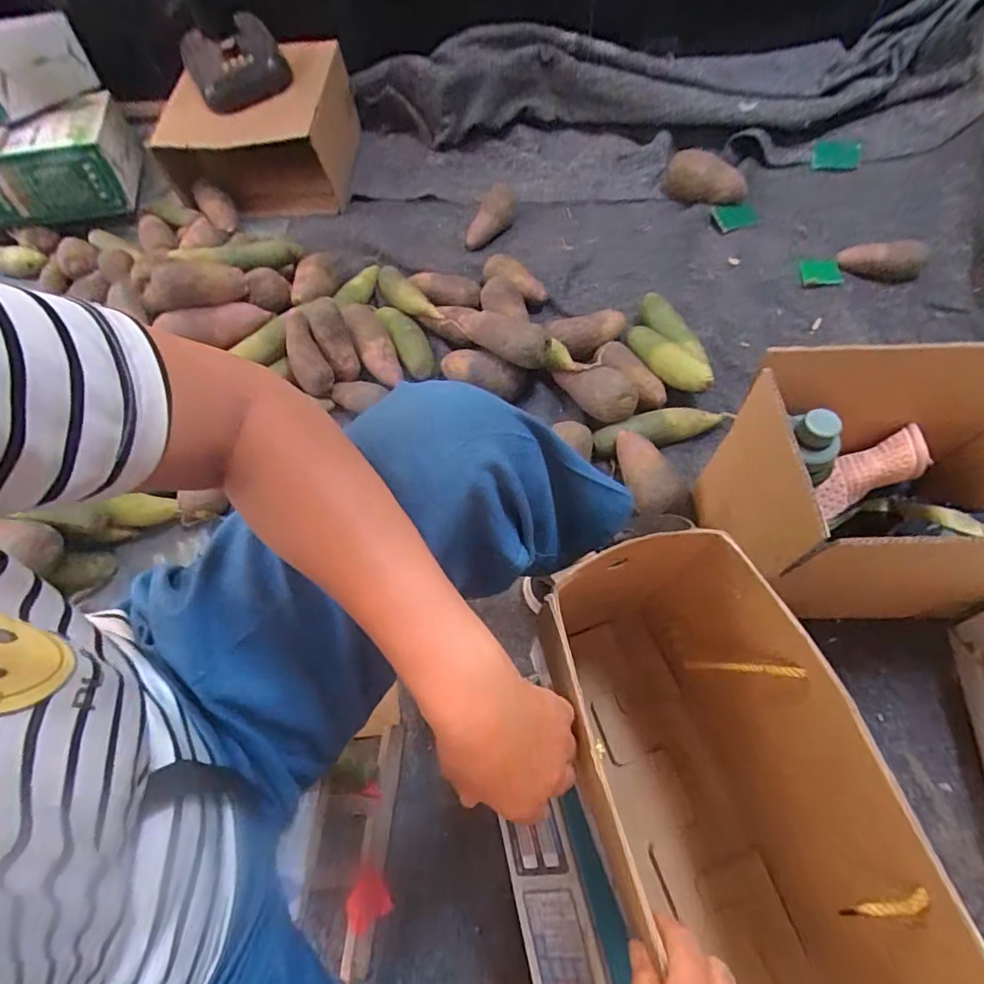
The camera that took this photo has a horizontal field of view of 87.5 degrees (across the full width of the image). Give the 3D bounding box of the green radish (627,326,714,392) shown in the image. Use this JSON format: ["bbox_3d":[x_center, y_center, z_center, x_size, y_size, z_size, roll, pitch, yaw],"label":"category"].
[{"bbox_3d":[0.284,-0.227,0.839,0.057,0.062,0.177,-32,66,-12],"label":"green radish"}]

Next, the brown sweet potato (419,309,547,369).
[{"bbox_3d":[-0.016,-0.279,0.876,0.268,0.071,0.076,29,68,35],"label":"brown sweet potato"}]

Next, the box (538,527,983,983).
[{"bbox_3d":[0.181,0.249,0.425,0.174,0.257,0.393,-22,64,-7],"label":"box"}]

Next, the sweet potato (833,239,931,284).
[{"bbox_3d":[0.741,-0.445,0.985,0.146,0.067,0.058,14,65,11],"label":"sweet potato"}]

